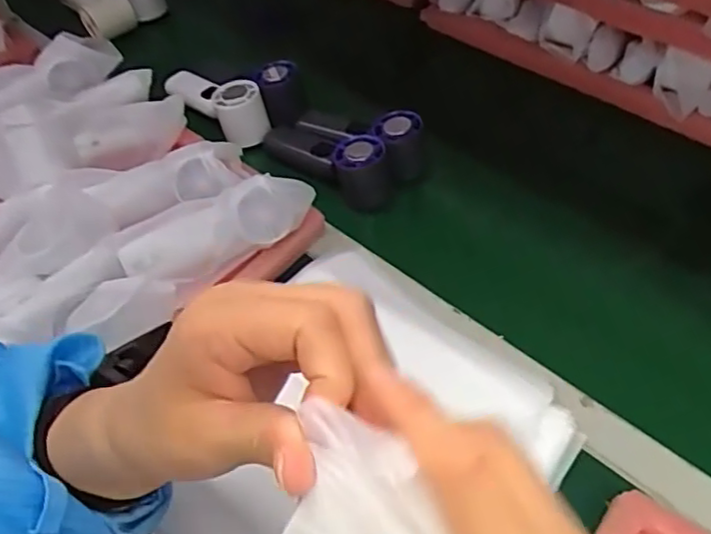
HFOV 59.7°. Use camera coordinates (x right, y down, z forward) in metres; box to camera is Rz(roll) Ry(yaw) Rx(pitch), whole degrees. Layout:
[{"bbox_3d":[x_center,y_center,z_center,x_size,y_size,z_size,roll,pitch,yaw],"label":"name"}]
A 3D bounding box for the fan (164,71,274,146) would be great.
[{"bbox_3d":[-0.157,-0.190,0.697,0.140,0.052,0.047,34,61,25],"label":"fan"}]

